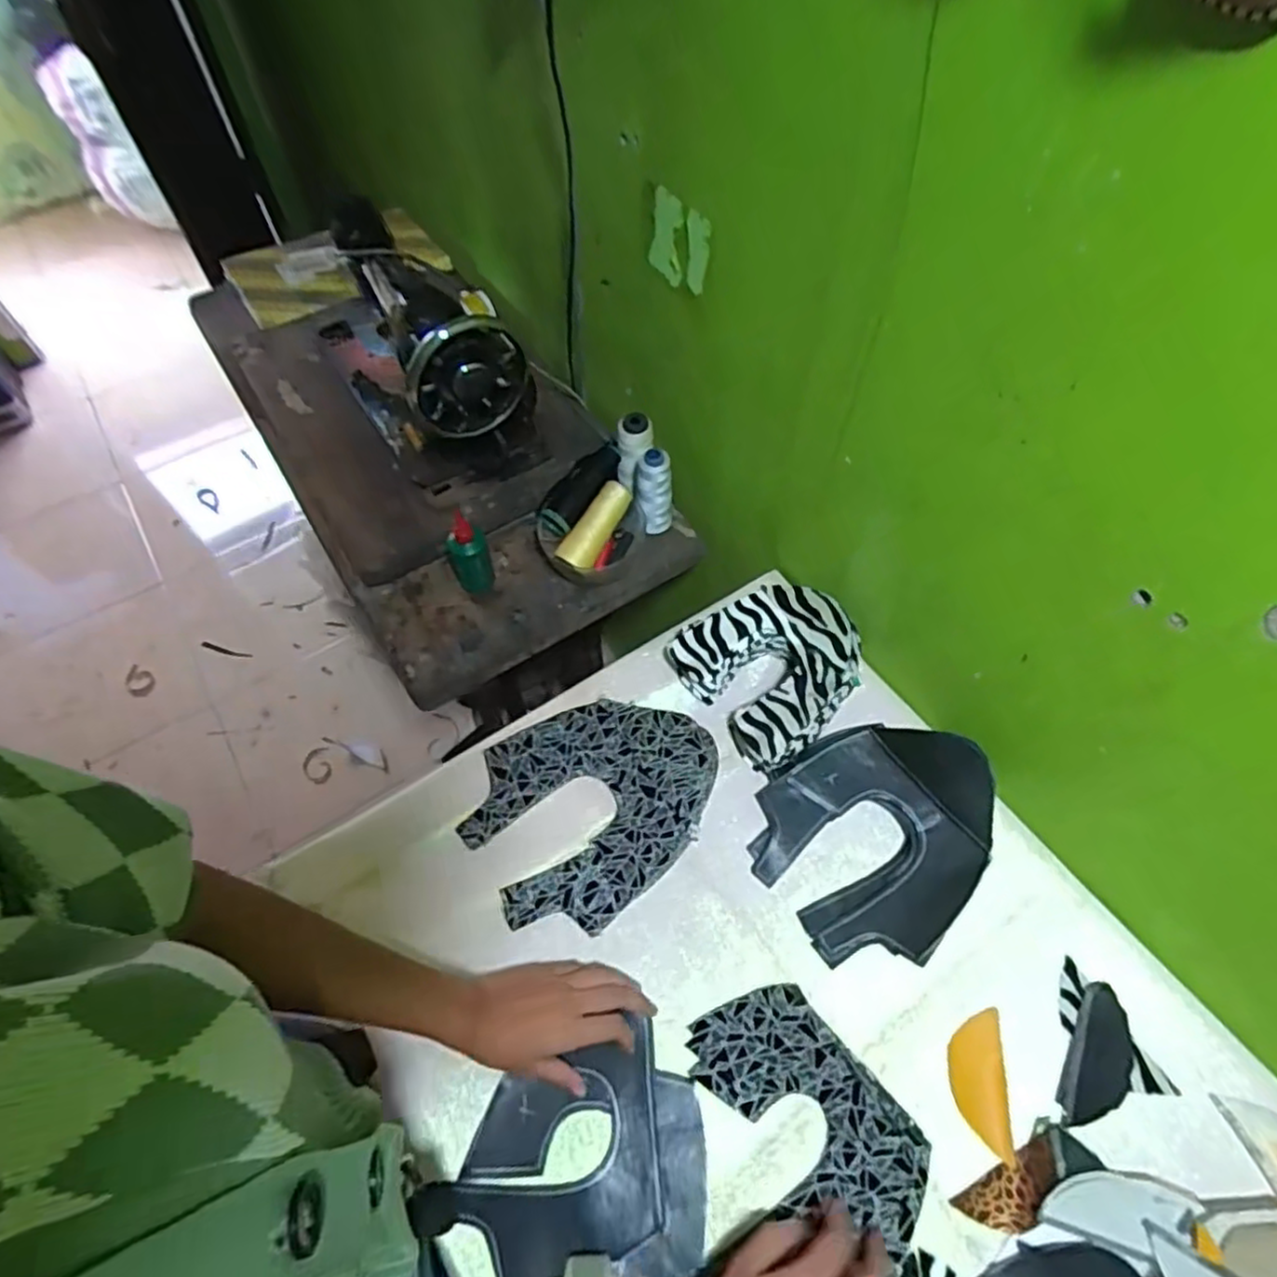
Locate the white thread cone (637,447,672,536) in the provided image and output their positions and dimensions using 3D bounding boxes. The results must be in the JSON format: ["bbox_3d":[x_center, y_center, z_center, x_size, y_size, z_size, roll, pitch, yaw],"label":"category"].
[{"bbox_3d":[0.020,-0.169,0.843,0.039,0.109,0.035,1,58,1],"label":"white thread cone"}]

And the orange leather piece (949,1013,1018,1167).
[{"bbox_3d":[0.276,0.359,0.581,0.043,0.004,0.102,0,60,10],"label":"orange leather piece"}]

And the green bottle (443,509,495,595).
[{"bbox_3d":[-0.191,-0.095,0.806,0.046,0.108,0.039,-19,59,-11],"label":"green bottle"}]

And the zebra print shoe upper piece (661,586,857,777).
[{"bbox_3d":[0.140,0.023,0.741,0.162,0.072,0.167,-33,63,-19],"label":"zebra print shoe upper piece"}]

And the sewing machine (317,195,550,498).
[{"bbox_3d":[-0.287,-0.387,0.909,0.177,0.219,0.386,-29,62,-17],"label":"sewing machine"}]

